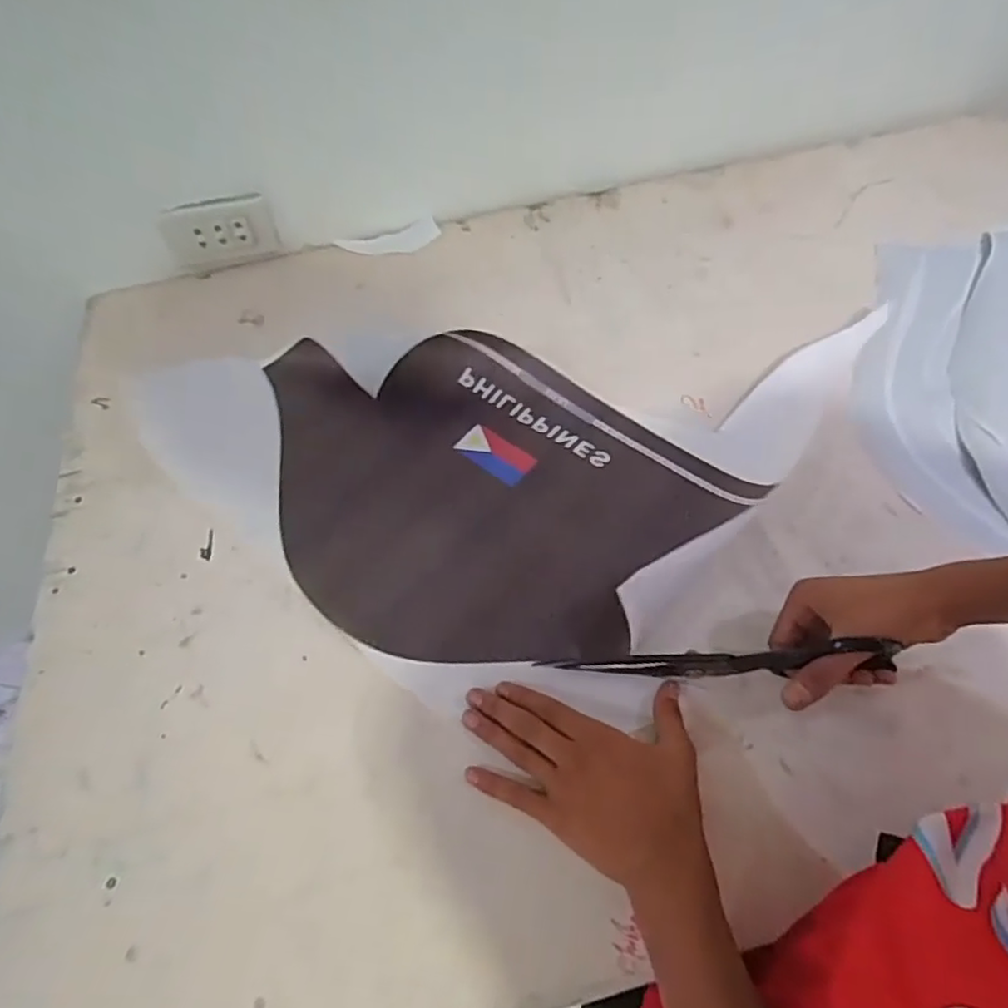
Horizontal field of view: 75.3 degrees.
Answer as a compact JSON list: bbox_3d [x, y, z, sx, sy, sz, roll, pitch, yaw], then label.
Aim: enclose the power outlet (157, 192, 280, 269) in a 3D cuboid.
[{"bbox_3d":[-0.332,-0.315,0.769,0.123,0.087,0.016,-11,57,-3],"label":"power outlet"}]

